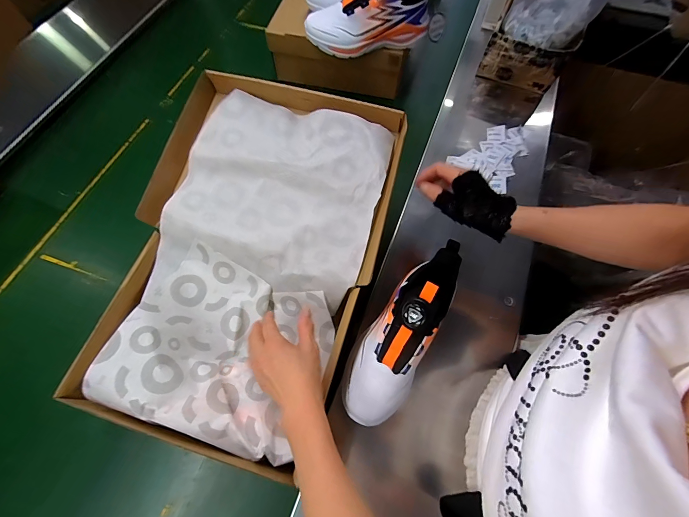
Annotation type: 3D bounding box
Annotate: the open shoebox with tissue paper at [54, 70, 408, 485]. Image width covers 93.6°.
[{"bbox_3d":[-0.132,-0.007,0.482,0.339,0.120,0.515,15,79,6],"label":"open shoebox with tissue paper"}]

